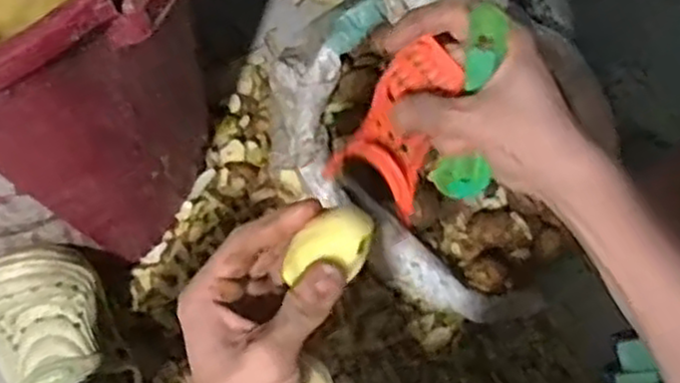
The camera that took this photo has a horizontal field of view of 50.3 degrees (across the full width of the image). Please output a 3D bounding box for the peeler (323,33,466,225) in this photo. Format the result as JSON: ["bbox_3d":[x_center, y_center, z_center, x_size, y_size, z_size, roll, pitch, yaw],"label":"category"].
[{"bbox_3d":[0.036,-0.039,0.401,0.048,0.019,0.107,25,63,6],"label":"peeler"}]

